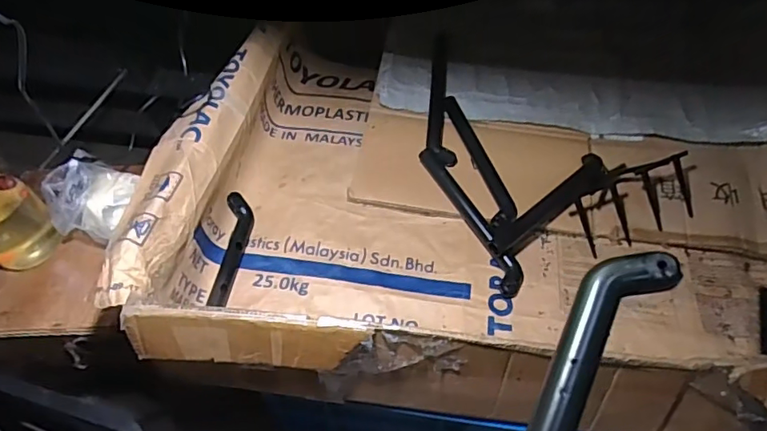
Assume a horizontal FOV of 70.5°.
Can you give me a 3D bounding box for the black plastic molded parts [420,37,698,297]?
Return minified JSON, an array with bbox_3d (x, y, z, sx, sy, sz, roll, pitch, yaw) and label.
[{"bbox_3d":[0.223,-0.133,0.835,0.338,0.071,0.432,-22,59,-15],"label":"black plastic molded parts"}]

